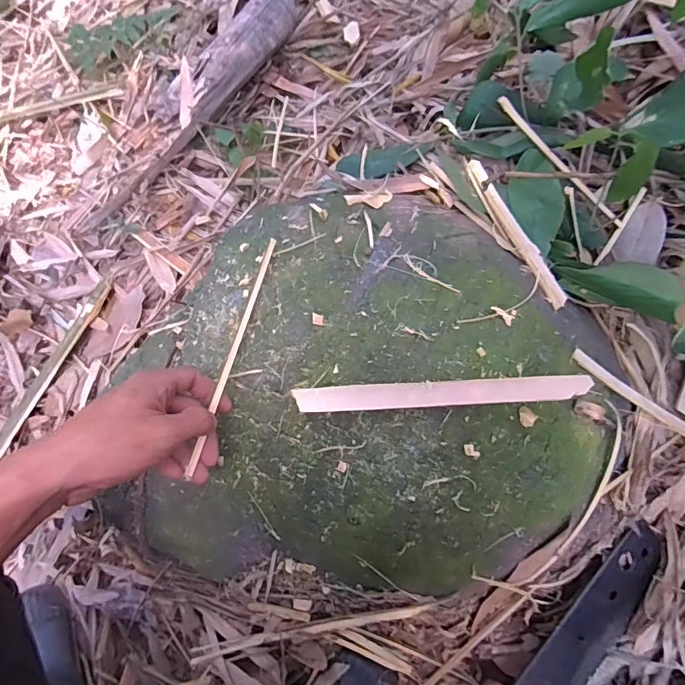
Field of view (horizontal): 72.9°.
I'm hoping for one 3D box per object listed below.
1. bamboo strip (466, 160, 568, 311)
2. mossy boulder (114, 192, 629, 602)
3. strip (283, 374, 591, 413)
[{"bbox_3d":[0.180,-0.124,0.495,0.017,0.012,0.220,-14,57,-3],"label":"bamboo strip"},{"bbox_3d":[0.033,0.030,0.431,0.419,0.109,0.377,6,82,4],"label":"mossy boulder"},{"bbox_3d":[0.078,0.043,0.377,0.230,0.006,0.021,-3,92,5],"label":"strip"}]

